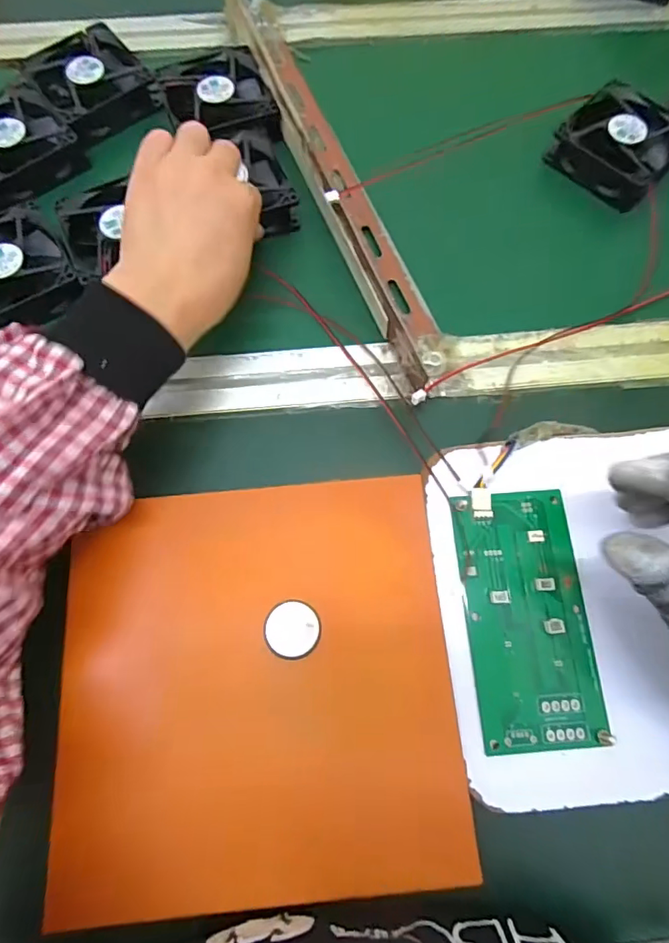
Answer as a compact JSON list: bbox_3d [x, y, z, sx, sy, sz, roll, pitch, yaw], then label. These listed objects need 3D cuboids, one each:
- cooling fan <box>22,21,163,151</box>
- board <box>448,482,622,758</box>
[{"bbox_3d":[-0.195,-0.309,0.410,0.083,0.030,0.078,-43,77,-12],"label":"cooling fan"},{"bbox_3d":[0.104,0.077,0.277,0.063,0.008,0.133,-4,73,-1],"label":"board"}]

